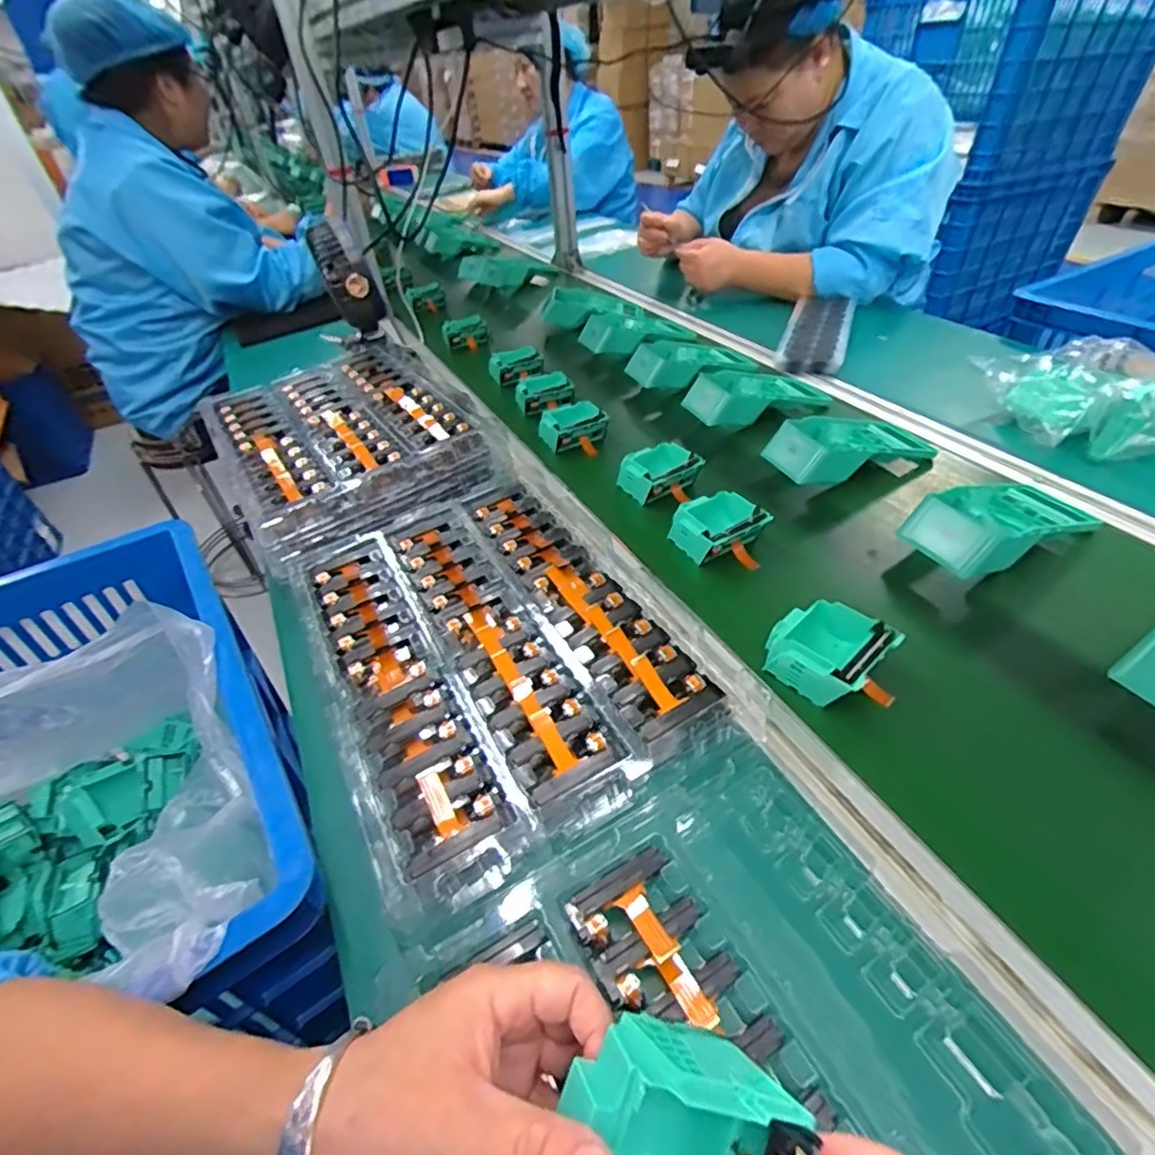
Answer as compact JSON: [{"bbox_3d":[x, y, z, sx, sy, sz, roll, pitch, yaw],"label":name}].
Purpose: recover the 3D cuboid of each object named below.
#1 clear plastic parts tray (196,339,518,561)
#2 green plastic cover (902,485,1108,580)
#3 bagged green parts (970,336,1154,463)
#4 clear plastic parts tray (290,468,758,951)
[{"bbox_3d":[-0.274,-0.175,0.720,0.293,0.037,0.367,-28,46,-22],"label":"clear plastic parts tray"},{"bbox_3d":[0.396,-0.048,0.566,0.189,0.047,0.111,-18,41,-31],"label":"green plastic cover"},{"bbox_3d":[0.633,-0.224,0.684,0.233,0.086,0.185,-14,42,-7],"label":"bagged green parts"},{"bbox_3d":[-0.085,0.044,0.497,0.250,0.024,0.381,-25,45,-19],"label":"clear plastic parts tray"}]

